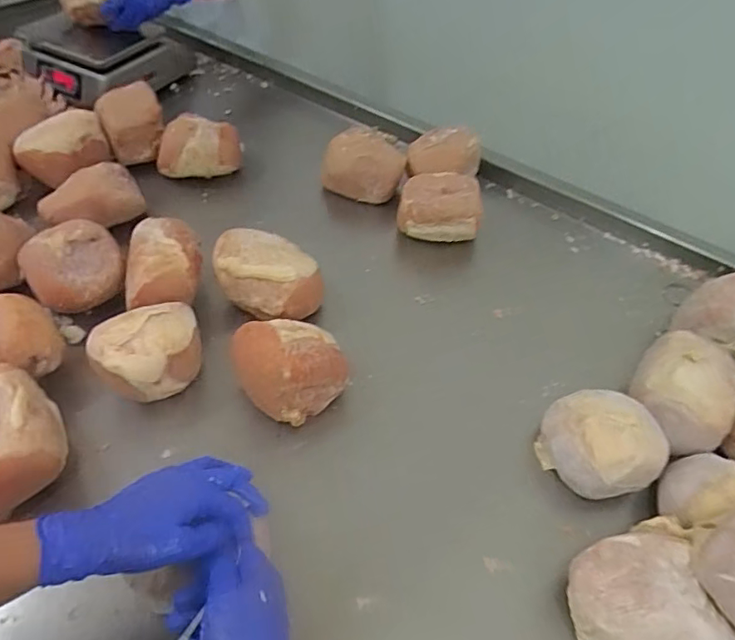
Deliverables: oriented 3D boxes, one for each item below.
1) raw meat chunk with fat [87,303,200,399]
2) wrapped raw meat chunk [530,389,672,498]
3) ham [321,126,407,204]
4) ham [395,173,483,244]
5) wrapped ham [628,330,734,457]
[{"bbox_3d":[-0.261,0.036,0.640,0.123,0.077,0.090,-29,58,-27],"label":"raw meat chunk with fat"},{"bbox_3d":[0.271,0.141,0.618,0.113,0.085,0.119,-18,54,-20],"label":"wrapped raw meat chunk"},{"bbox_3d":[-0.006,-0.268,0.916,0.139,0.086,0.085,17,50,9],"label":"ham"},{"bbox_3d":[0.116,-0.182,0.867,0.129,0.085,0.113,9,49,2],"label":"ham"},{"bbox_3d":[0.383,0.090,0.647,0.115,0.102,0.131,33,54,21],"label":"wrapped ham"}]

